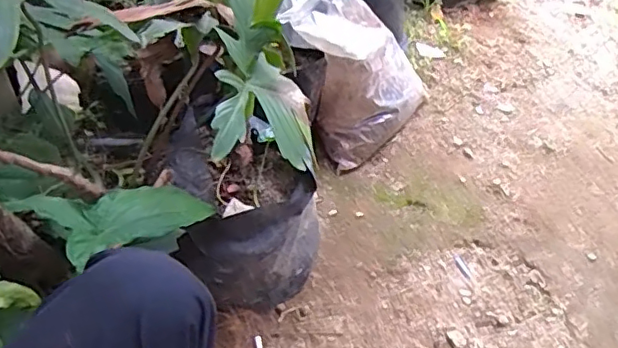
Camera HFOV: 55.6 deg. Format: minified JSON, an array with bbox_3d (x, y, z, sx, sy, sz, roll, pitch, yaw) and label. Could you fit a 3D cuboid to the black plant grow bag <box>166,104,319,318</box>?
[{"bbox_3d":[-0.101,0.063,0.951,0.223,0.225,0.267,-8,46,-10],"label":"black plant grow bag"}]

